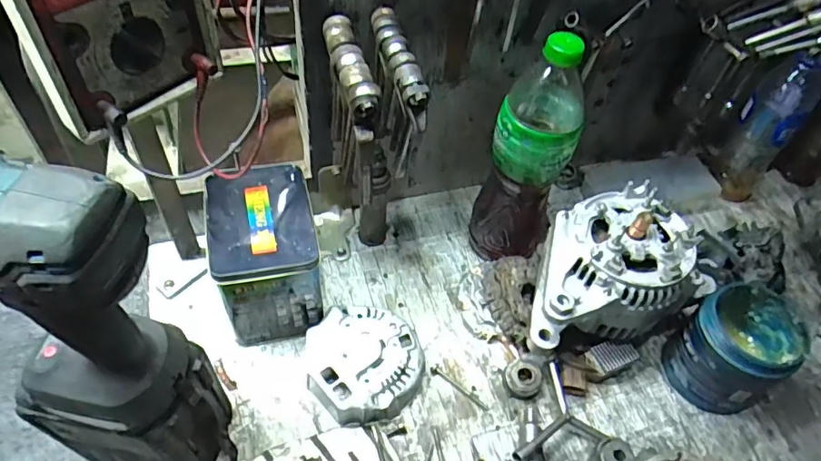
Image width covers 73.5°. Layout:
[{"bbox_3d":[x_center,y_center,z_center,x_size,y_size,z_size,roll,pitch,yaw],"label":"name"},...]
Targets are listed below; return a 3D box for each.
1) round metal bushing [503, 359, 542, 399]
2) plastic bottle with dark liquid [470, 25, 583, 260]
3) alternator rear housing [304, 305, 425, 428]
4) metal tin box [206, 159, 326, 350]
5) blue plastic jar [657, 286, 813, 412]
[{"bbox_3d":[0.110,0.146,0.539,0.032,0.024,0.035,3,51,-3],"label":"round metal bushing"},{"bbox_3d":[0.118,-0.062,0.550,0.073,0.273,0.062,-23,56,-22],"label":"plastic bottle with dark liquid"},{"bbox_3d":[-0.043,0.127,0.532,0.112,0.038,0.113,-5,52,-9],"label":"alternator rear housing"},{"bbox_3d":[-0.140,0.026,0.545,0.088,0.128,0.123,-10,53,-13],"label":"metal tin box"},{"bbox_3d":[0.310,0.114,0.534,0.093,0.101,0.086,3,51,-3],"label":"blue plastic jar"}]

